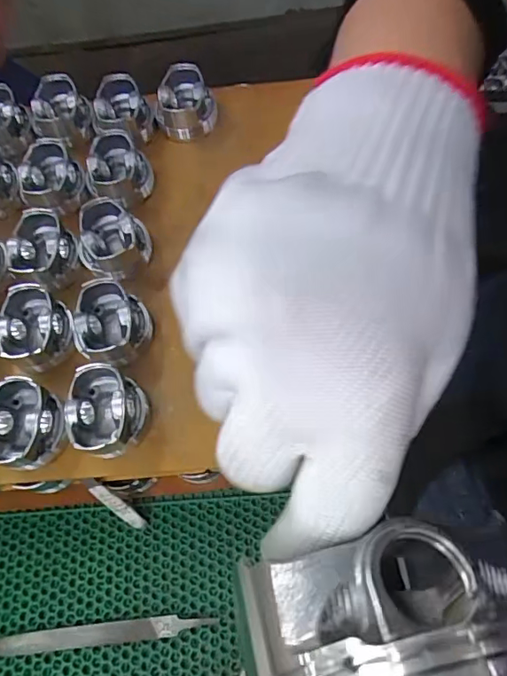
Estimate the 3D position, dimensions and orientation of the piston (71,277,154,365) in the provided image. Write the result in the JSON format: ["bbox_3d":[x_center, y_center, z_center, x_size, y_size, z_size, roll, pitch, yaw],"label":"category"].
[{"bbox_3d":[-0.152,-0.016,0.523,0.076,0.053,0.076,-1,67,3],"label":"piston"}]

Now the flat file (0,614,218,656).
[{"bbox_3d":[-0.160,0.313,0.523,0.234,0.005,0.021,-6,70,0],"label":"flat file"}]

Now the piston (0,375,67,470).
[{"bbox_3d":[-0.223,0.086,0.484,0.069,0.047,0.084,0,67,4],"label":"piston"}]

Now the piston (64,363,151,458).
[{"bbox_3d":[-0.142,0.072,0.484,0.068,0.058,0.082,-11,67,0],"label":"piston"}]

